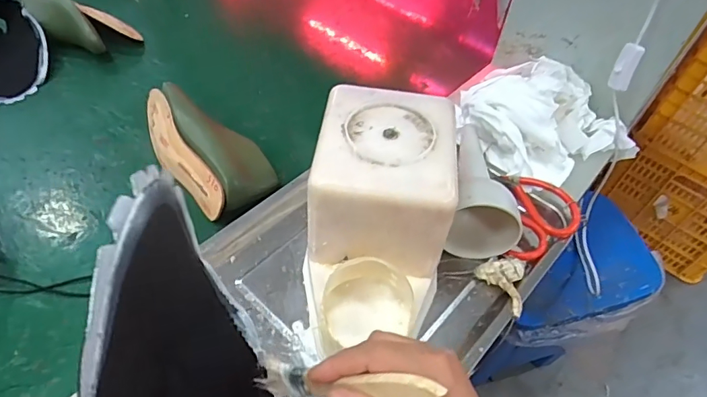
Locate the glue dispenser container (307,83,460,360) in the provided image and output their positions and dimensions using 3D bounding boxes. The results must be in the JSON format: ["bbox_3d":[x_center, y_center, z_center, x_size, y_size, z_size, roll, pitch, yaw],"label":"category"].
[{"bbox_3d":[0.024,0.012,0.449,0.125,0.122,0.218,5,50,-2],"label":"glue dispenser container"}]

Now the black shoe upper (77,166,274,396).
[{"bbox_3d":[-0.084,0.101,0.248,0.070,0.210,0.180,-7,52,-11],"label":"black shoe upper"}]

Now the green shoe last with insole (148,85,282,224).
[{"bbox_3d":[-0.204,-0.071,0.656,0.122,0.071,0.223,-34,61,-29],"label":"green shoe last with insole"}]

